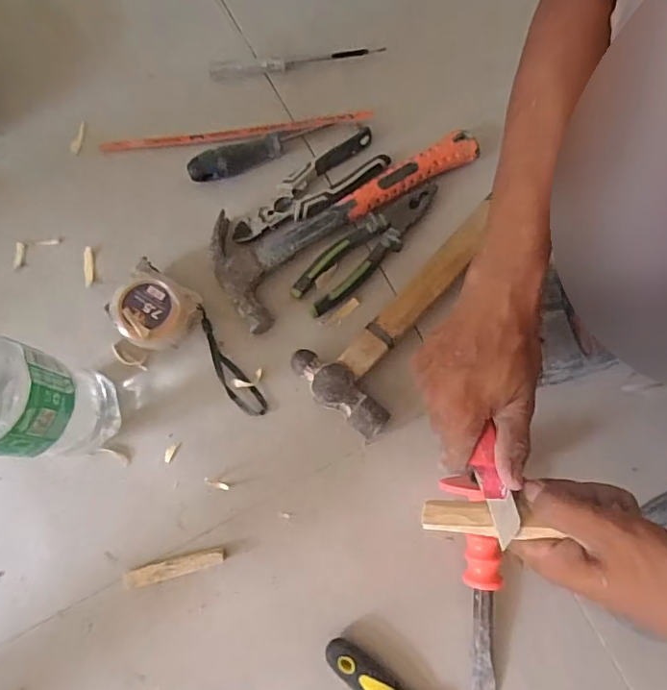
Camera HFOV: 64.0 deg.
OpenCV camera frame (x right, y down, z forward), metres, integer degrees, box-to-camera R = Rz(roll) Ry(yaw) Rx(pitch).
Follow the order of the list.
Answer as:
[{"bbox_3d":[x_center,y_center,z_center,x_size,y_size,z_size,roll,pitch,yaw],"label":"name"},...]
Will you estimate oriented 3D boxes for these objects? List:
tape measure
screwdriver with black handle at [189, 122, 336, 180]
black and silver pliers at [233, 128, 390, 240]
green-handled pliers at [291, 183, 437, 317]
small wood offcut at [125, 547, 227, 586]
[{"bbox_3d":[-0.178,-0.033,0.533,0.072,0.048,0.073,31,78,6],"label":"tape measure"},{"bbox_3d":[-0.082,-0.216,0.587,0.159,0.027,0.031,-23,78,-6],"label":"screwdriver with black handle"},{"bbox_3d":[-0.027,-0.167,0.576,0.182,0.019,0.059,-33,79,-8],"label":"black and silver pliers"},{"bbox_3d":[0.038,-0.104,0.564,0.185,0.021,0.048,-43,81,-10],"label":"green-handled pliers"},{"bbox_3d":[-0.144,0.203,0.490,0.088,0.012,0.016,-14,77,-4],"label":"small wood offcut"}]

